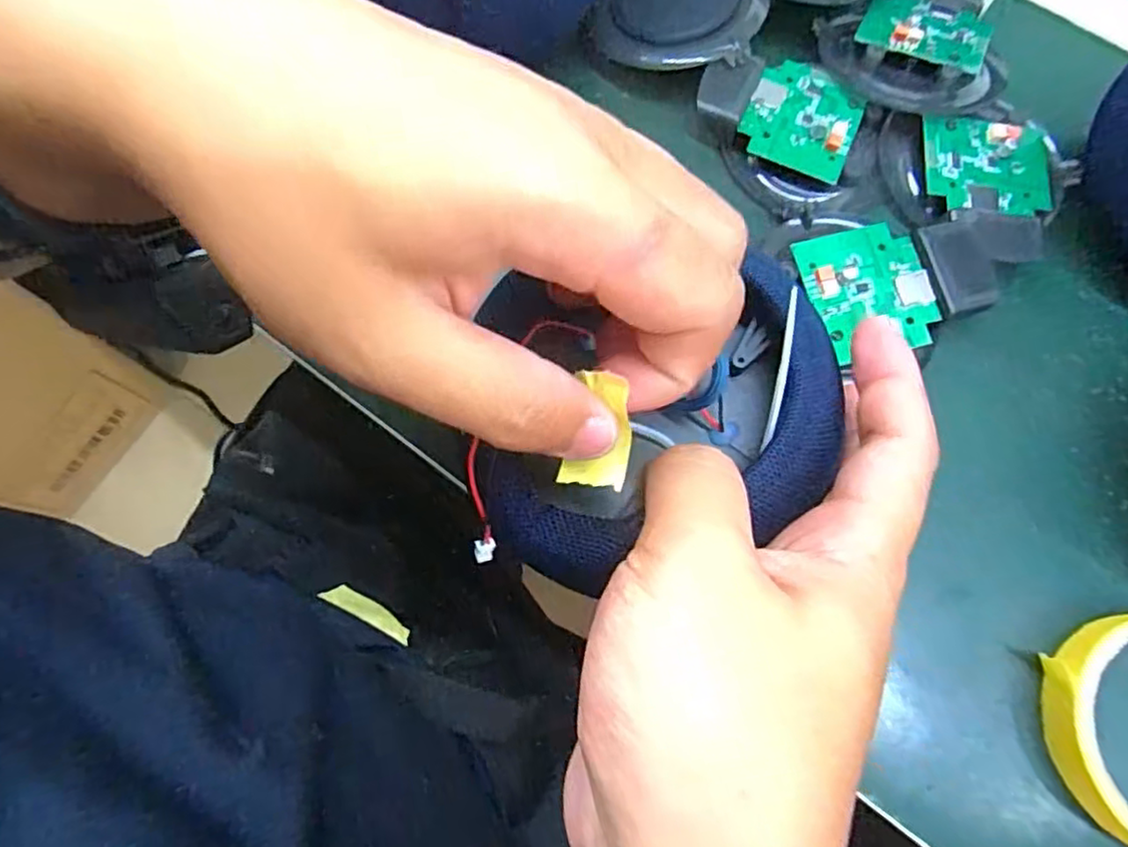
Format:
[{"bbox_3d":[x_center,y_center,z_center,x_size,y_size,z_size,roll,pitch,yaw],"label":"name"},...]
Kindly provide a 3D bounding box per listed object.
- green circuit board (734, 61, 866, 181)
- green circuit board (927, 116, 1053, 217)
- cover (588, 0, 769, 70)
[{"bbox_3d":[0.117,-0.150,0.321,0.053,0.010,0.057,24,75,6],"label":"green circuit board"},{"bbox_3d":[0.200,-0.120,0.307,0.060,0.005,0.048,5,76,-3],"label":"green circuit board"},{"bbox_3d":[0.058,-0.214,0.333,0.083,0.008,0.079,0,73,0],"label":"cover"}]

